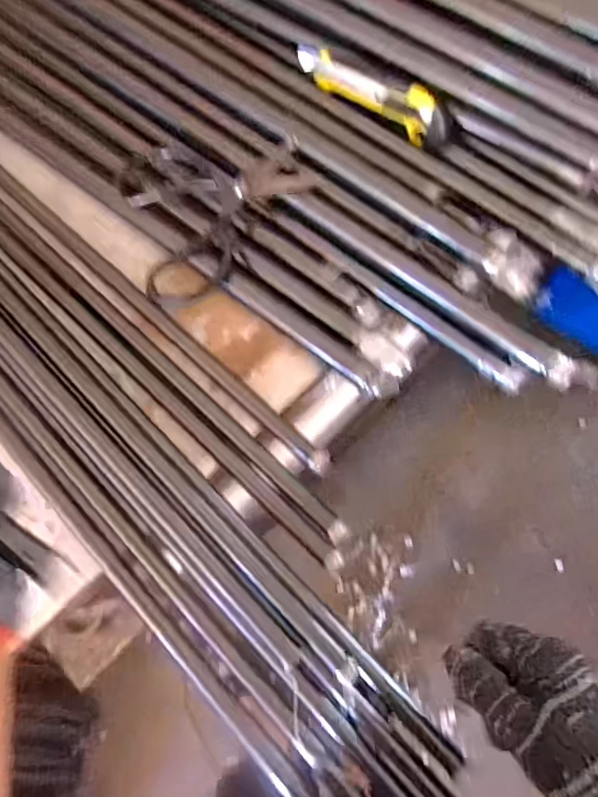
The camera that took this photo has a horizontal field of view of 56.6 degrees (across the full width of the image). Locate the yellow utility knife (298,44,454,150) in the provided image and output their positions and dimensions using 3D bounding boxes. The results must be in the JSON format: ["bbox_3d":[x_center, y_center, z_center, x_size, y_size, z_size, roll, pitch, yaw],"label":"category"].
[{"bbox_3d":[0.065,-0.276,0.502,0.160,0.036,0.027,34,76,12],"label":"yellow utility knife"}]

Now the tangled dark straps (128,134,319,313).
[{"bbox_3d":[-0.068,-0.169,0.495,0.161,0.022,0.146,-14,79,6],"label":"tangled dark straps"}]

